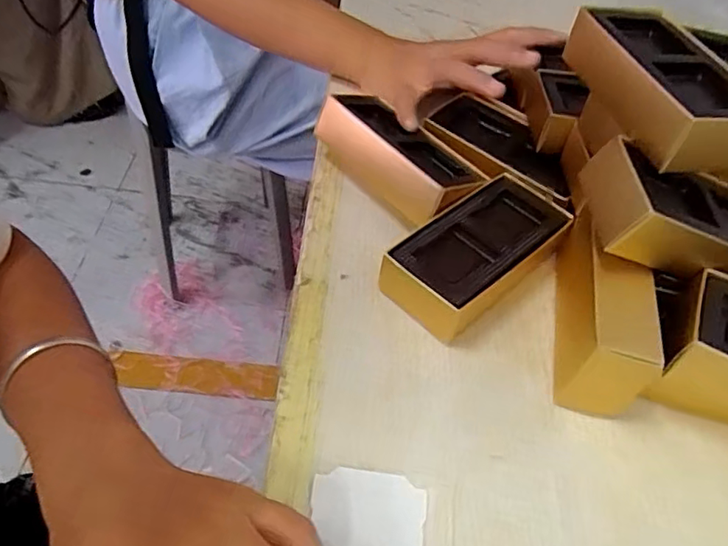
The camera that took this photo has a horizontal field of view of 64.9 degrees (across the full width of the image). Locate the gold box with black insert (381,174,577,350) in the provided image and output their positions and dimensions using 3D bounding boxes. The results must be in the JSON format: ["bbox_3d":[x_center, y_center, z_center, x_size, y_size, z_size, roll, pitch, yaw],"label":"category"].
[{"bbox_3d":[0.067,-0.012,0.347,0.123,0.035,0.063,-33,60,-30],"label":"gold box with black insert"}]

